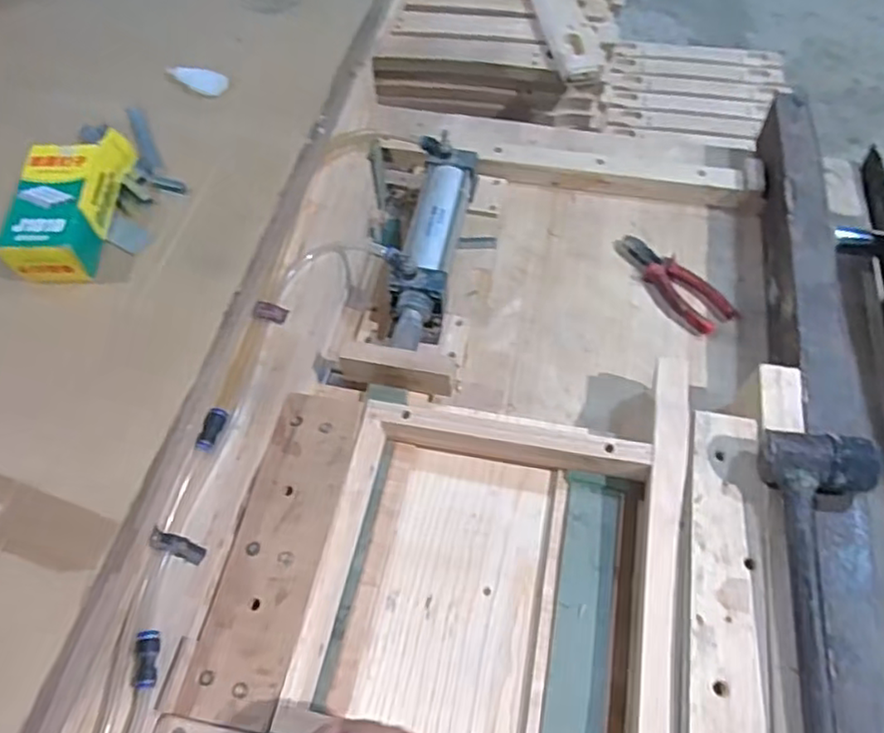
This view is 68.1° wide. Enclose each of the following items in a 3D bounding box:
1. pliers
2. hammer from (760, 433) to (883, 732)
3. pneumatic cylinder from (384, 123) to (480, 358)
[{"bbox_3d":[0.274,-0.102,0.774,0.051,0.019,0.157,-34,64,-17],"label":"pliers"},{"bbox_3d":[0.297,0.204,0.480,0.079,0.057,0.317,3,59,4],"label":"hammer"},{"bbox_3d":[-0.016,-0.136,0.768,0.070,0.093,0.287,9,60,8],"label":"pneumatic cylinder"}]

